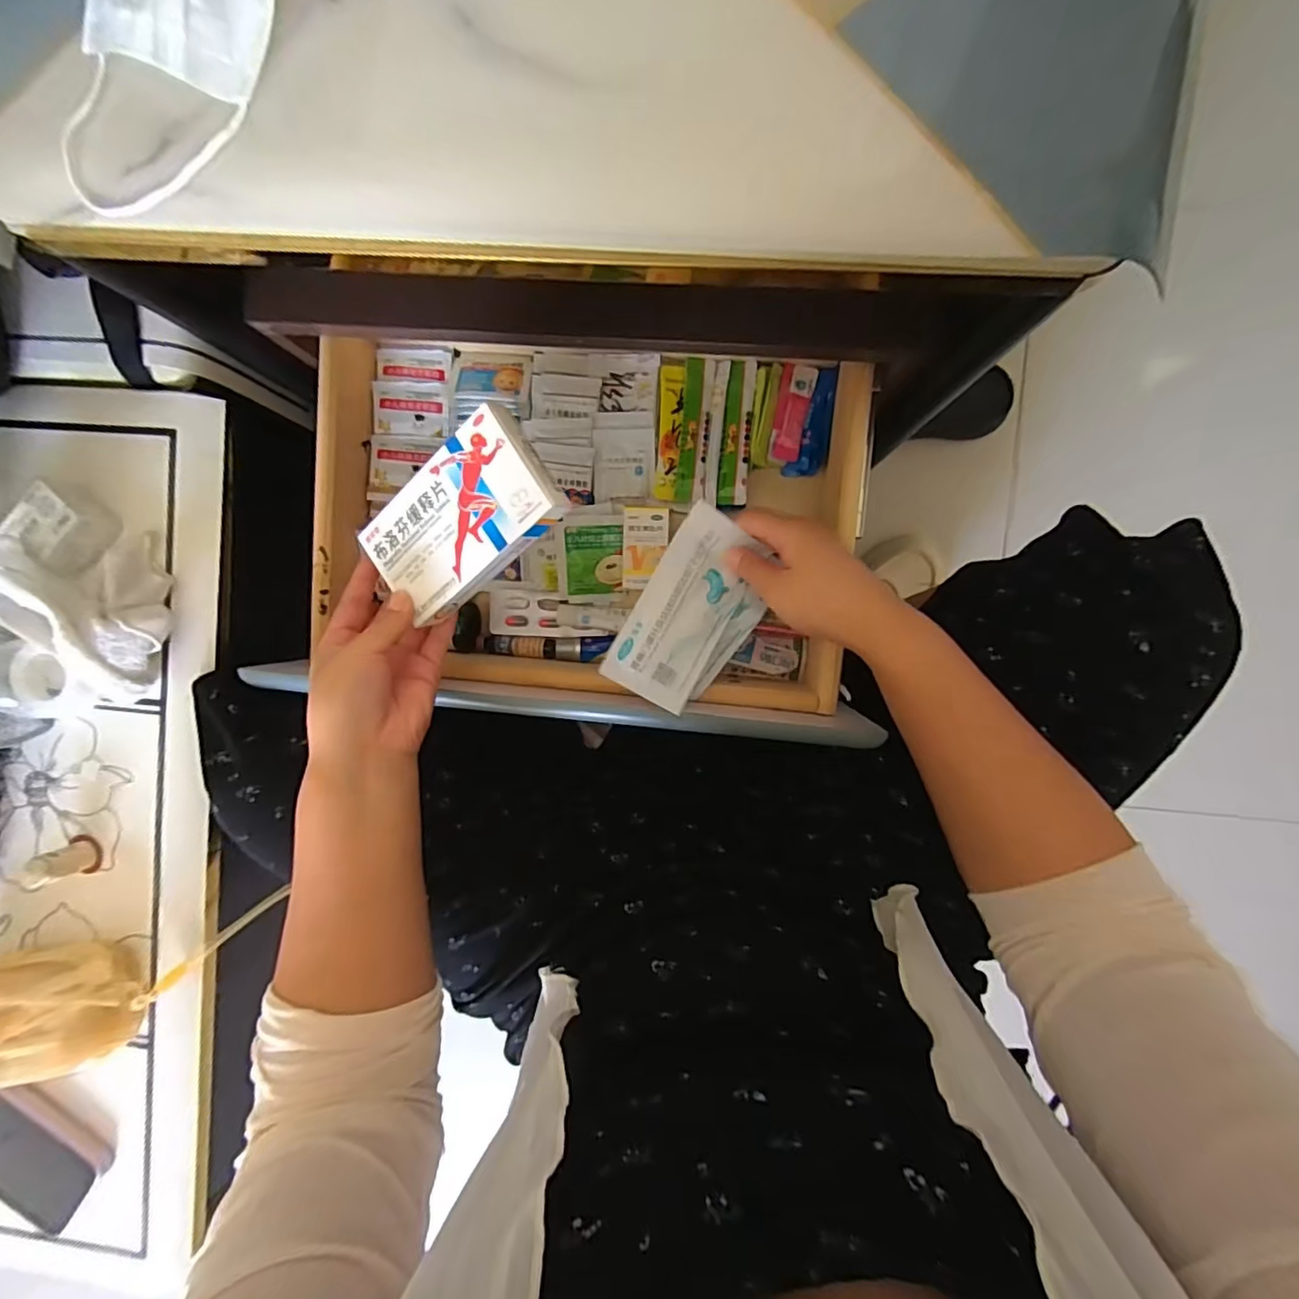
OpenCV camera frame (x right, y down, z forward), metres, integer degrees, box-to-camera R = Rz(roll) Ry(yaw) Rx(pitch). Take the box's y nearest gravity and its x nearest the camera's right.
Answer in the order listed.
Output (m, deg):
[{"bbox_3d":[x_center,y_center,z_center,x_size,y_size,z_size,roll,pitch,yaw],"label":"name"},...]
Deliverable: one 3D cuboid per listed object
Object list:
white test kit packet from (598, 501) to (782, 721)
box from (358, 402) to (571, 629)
[{"bbox_3d":[0.027,-0.026,0.375,0.066,0.009,0.128,31,89,-20],"label":"white test kit packet"},{"bbox_3d":[-0.115,-0.077,0.336,0.132,0.015,0.074,-33,90,24],"label":"box"}]

